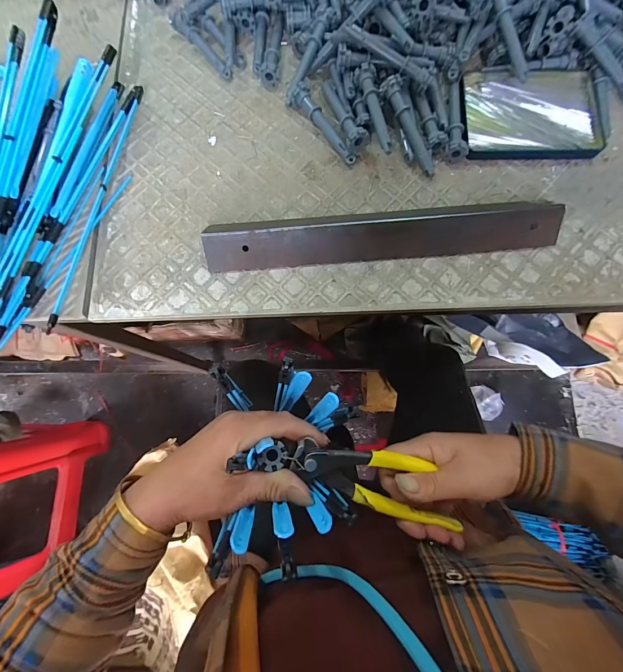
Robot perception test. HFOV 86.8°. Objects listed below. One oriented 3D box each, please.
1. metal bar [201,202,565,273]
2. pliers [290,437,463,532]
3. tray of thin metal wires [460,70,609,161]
[{"bbox_3d":[0.062,-0.098,0.299,0.311,0.028,0.050,-5,78,0],"label":"metal bar"},{"bbox_3d":[0.058,0.113,0.261,0.151,0.021,0.049,28,80,-14],"label":"pliers"},{"bbox_3d":[0.217,-0.226,0.329,0.131,0.015,0.100,2,78,2],"label":"tray of thin metal wires"}]

